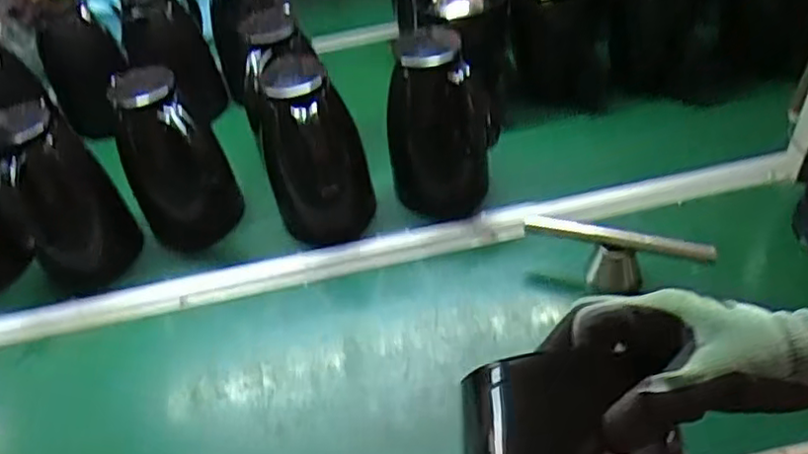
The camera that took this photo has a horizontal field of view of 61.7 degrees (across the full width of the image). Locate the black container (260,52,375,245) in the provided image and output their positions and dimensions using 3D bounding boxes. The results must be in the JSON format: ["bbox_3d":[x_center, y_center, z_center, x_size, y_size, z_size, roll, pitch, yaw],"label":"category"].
[{"bbox_3d":[-0.116,-0.105,0.866,0.126,0.239,0.147,-12,45,-4],"label":"black container"}]

